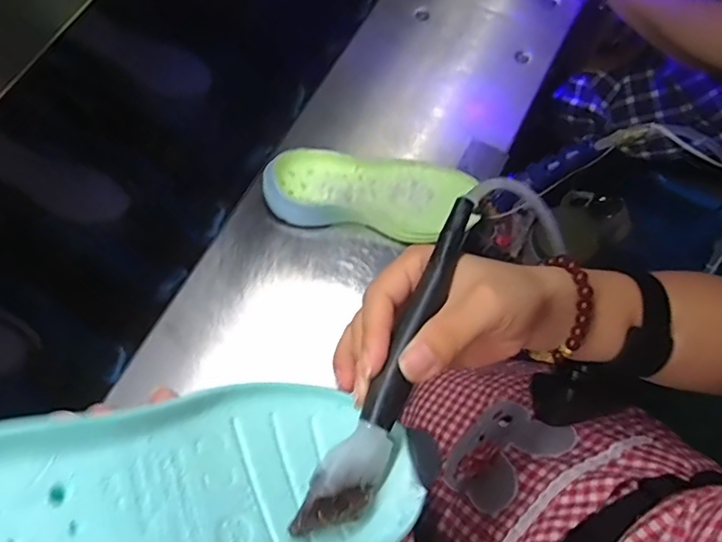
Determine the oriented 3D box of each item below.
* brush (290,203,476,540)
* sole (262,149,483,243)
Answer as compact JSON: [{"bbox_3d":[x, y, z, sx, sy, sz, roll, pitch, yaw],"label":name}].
[{"bbox_3d":[0.021,0.039,0.249,0.025,0.028,0.168,24,70,9],"label":"brush"},{"bbox_3d":[0.013,-0.082,0.578,0.224,0.049,0.090,9,71,1],"label":"sole"}]

